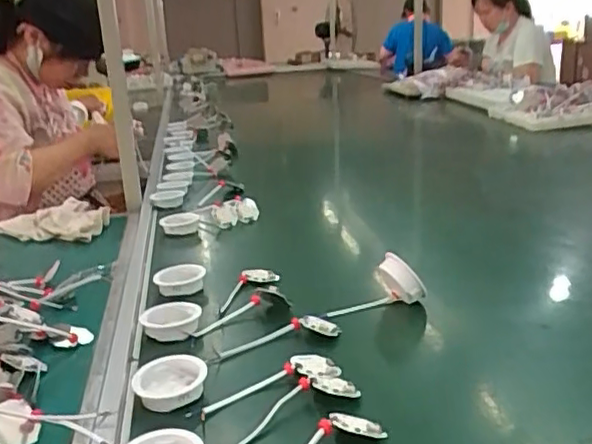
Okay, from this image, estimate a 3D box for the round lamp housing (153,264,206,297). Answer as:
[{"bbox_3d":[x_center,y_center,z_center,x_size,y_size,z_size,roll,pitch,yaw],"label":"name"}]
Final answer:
[{"bbox_3d":[-0.165,0.079,0.877,0.068,0.027,0.062,-2,18,1],"label":"round lamp housing"}]

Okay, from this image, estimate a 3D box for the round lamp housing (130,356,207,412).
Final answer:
[{"bbox_3d":[-0.127,0.162,0.625,0.070,0.021,0.075,-2,18,1],"label":"round lamp housing"}]

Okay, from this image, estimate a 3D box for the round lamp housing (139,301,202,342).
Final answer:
[{"bbox_3d":[-0.153,0.120,0.759,0.071,0.022,0.070,-2,18,1],"label":"round lamp housing"}]

